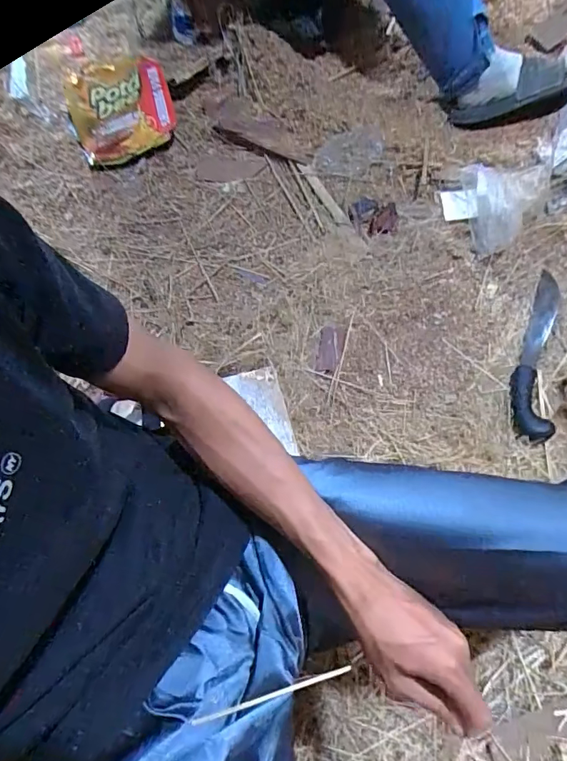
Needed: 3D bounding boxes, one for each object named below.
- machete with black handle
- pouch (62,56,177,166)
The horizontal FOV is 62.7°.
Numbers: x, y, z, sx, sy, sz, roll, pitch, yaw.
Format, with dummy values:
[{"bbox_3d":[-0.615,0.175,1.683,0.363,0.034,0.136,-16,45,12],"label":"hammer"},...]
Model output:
[{"bbox_3d":[0.470,-0.055,0.858,0.066,0.031,0.353,16,70,6],"label":"machete with black handle"},{"bbox_3d":[-0.356,-0.599,1.021,0.212,0.061,0.237,-14,70,-5],"label":"pouch"}]

